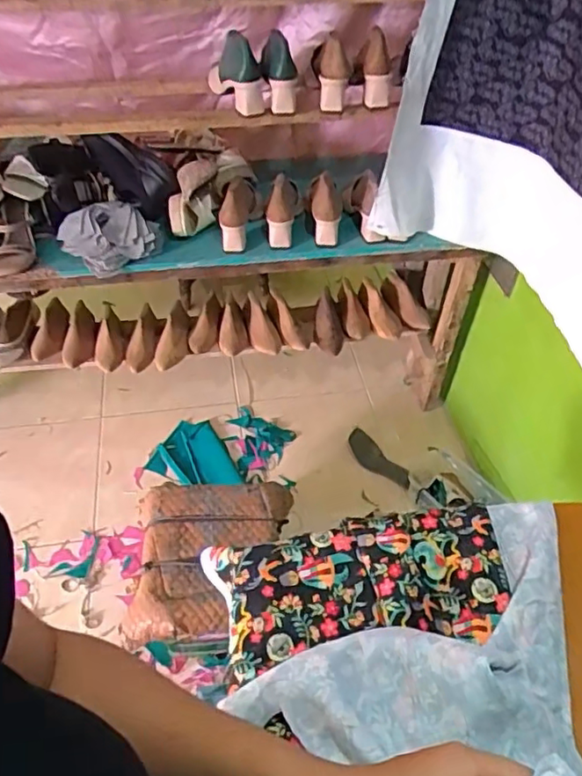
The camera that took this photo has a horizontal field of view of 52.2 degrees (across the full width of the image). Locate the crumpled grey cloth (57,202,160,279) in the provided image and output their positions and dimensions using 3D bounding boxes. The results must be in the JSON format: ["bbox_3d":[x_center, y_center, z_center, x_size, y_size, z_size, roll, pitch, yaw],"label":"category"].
[{"bbox_3d":[-0.371,-0.315,1.219,0.195,0.053,0.151,-18,50,-18],"label":"crumpled grey cloth"}]

